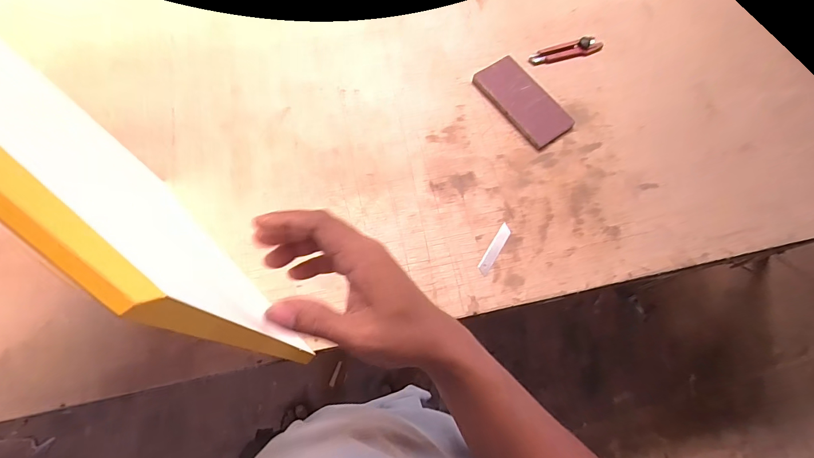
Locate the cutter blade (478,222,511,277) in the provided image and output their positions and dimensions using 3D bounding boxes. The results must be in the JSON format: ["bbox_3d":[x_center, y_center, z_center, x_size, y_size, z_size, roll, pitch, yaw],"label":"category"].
[{"bbox_3d":[0.141,0.032,0.622,0.019,0.004,0.094,30,72,16],"label":"cutter blade"}]

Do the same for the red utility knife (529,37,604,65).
[{"bbox_3d":[0.316,-0.352,0.770,0.151,0.016,0.039,-19,70,-9],"label":"red utility knife"}]

